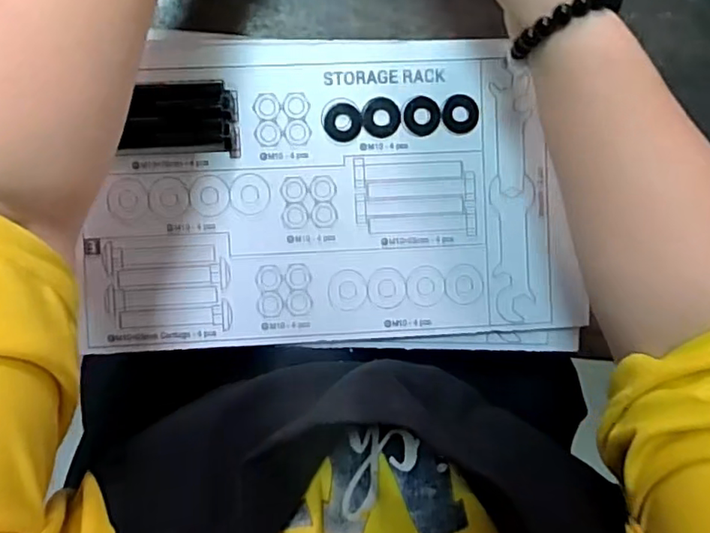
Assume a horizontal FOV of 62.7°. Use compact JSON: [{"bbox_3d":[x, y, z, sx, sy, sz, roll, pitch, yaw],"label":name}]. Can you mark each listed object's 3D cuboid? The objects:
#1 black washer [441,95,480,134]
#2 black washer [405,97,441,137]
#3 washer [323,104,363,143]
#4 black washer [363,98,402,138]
[{"bbox_3d":[0.069,-0.099,0.377,0.023,0.004,0.024,0,93,-3],"label":"black washer"},{"bbox_3d":[0.044,-0.097,0.375,0.023,0.004,0.025,0,93,-3],"label":"black washer"},{"bbox_3d":[-0.008,-0.092,0.373,0.024,0.004,0.023,-1,93,-3],"label":"washer"},{"bbox_3d":[0.017,-0.095,0.373,0.025,0.004,0.025,-1,93,-3],"label":"black washer"}]

